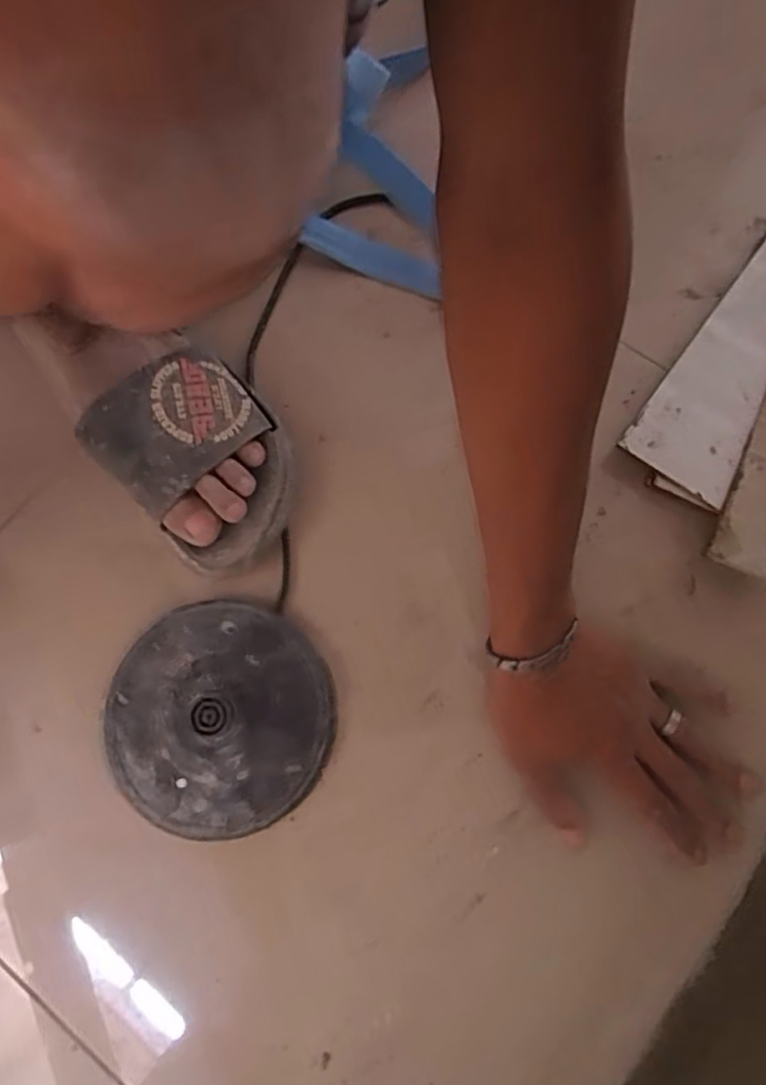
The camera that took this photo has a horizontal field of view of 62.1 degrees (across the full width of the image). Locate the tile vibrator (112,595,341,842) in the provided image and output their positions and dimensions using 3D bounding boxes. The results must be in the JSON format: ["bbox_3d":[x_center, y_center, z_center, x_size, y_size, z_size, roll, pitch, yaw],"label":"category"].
[{"bbox_3d":[-0.109,0.114,0.423,0.144,0.036,0.147,0,77,2],"label":"tile vibrator"}]

